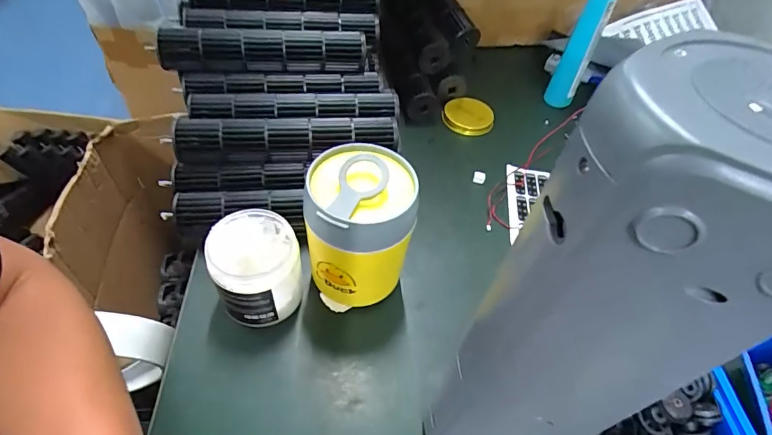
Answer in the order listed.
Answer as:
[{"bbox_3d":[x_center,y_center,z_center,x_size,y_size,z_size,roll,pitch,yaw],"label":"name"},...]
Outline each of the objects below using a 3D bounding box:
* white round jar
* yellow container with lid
[{"bbox_3d":[-0.110,0.046,0.379,0.068,0.086,0.072,3,50,-4],"label":"white round jar"},{"bbox_3d":[-0.024,0.014,0.381,0.090,0.136,0.087,9,50,2],"label":"yellow container with lid"}]

